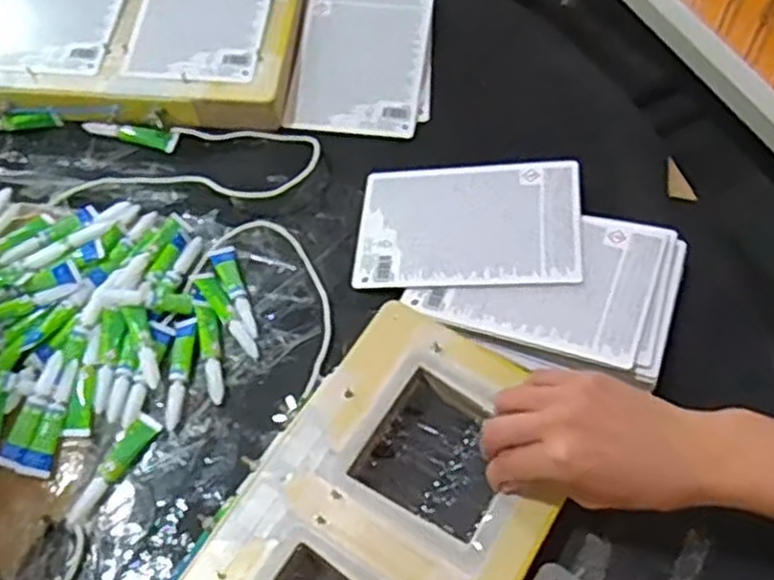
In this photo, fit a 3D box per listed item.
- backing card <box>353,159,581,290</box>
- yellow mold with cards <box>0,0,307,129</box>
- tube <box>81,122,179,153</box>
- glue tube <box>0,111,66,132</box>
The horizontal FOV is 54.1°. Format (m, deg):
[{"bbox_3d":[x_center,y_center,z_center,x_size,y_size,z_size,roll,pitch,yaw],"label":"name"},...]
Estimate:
[{"bbox_3d":[0.063,-0.053,0.588,0.170,0.005,0.116,-1,57,13],"label":"backing card"},{"bbox_3d":[-0.290,-0.241,0.696,0.417,0.034,0.195,4,60,4],"label":"yellow mold with cards"},{"bbox_3d":[-0.223,-0.136,0.656,0.082,0.015,0.015,10,61,7],"label":"tube"},{"bbox_3d":[-0.328,-0.147,0.666,0.085,0.013,0.013,-1,60,1],"label":"glue tube"}]

